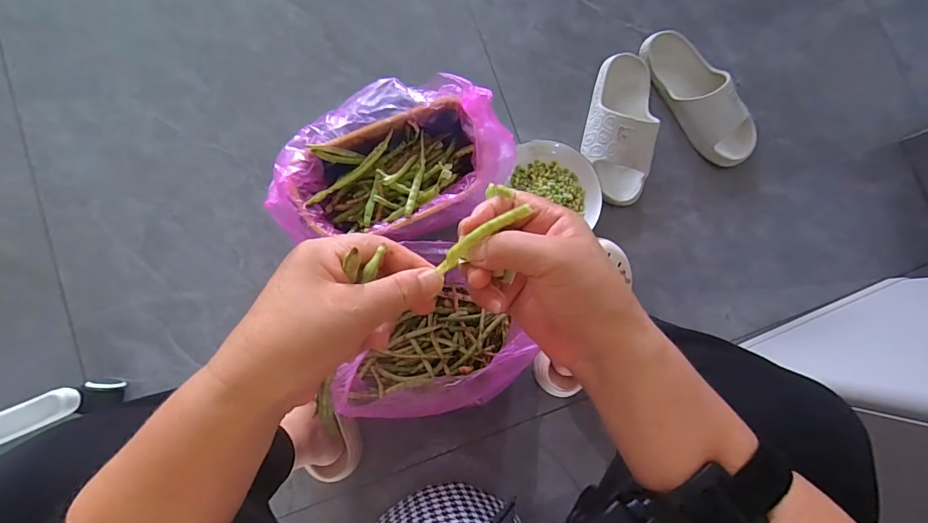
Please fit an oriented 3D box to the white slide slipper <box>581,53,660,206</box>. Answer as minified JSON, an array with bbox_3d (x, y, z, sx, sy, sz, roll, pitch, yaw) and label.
[{"bbox_3d":[0.267,-0.229,0.699,0.111,0.067,0.261,14,82,-3],"label":"white slide slipper"}]

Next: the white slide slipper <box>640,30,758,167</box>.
[{"bbox_3d":[0.401,-0.284,0.717,0.095,0.055,0.264,-34,87,-8],"label":"white slide slipper"}]

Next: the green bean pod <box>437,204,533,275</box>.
[{"bbox_3d":[0.010,-0.014,0.241,0.059,0.006,0.010,-34,87,13],"label":"green bean pod"}]

